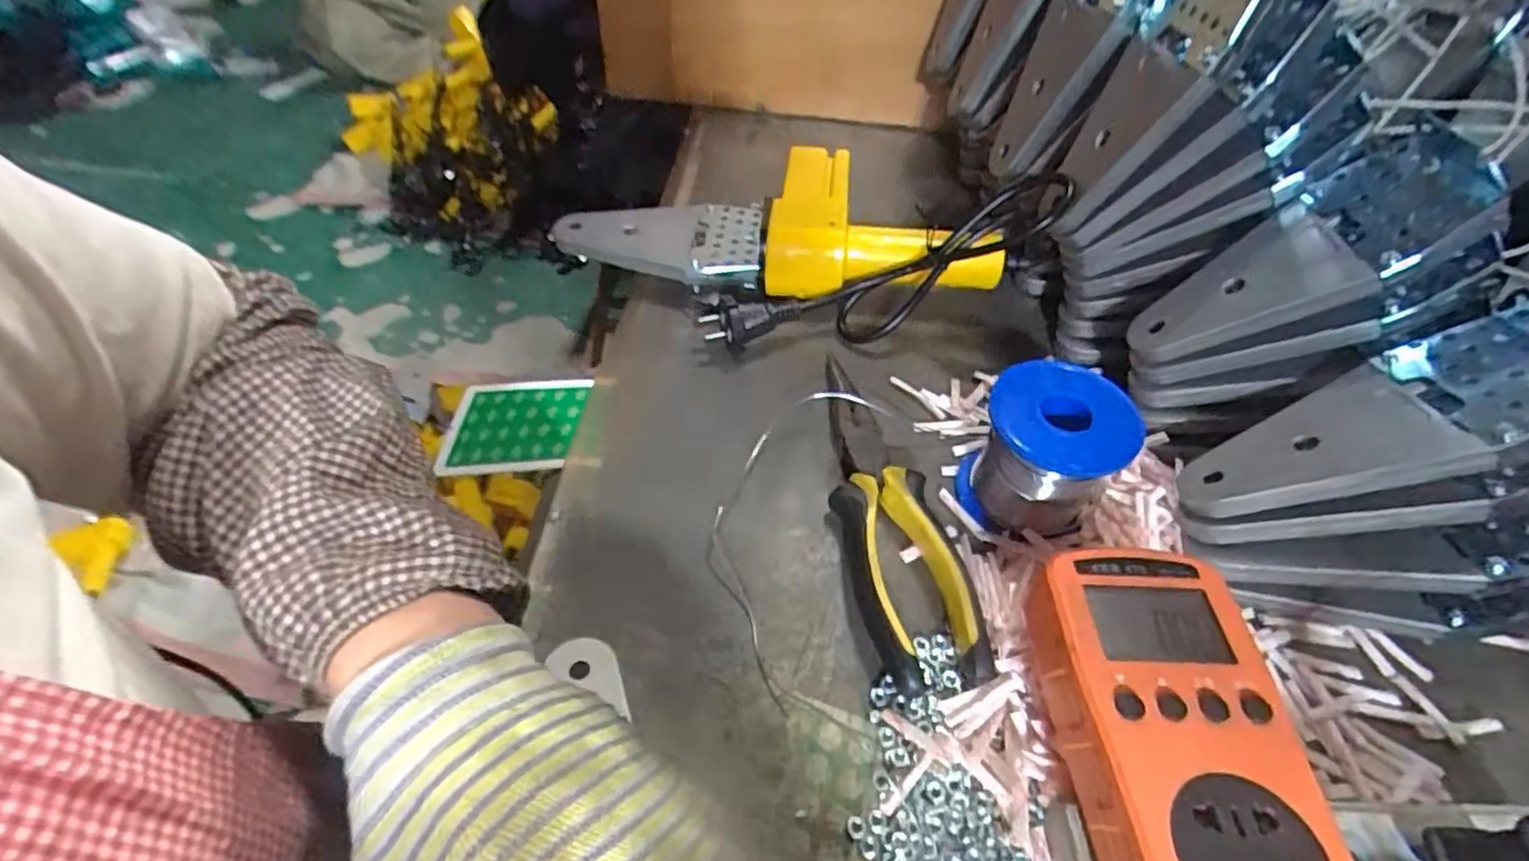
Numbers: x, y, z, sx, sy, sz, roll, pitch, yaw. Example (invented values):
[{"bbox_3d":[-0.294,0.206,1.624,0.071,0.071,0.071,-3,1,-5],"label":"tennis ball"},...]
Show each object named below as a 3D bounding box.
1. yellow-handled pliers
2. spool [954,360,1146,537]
[{"bbox_3d":[0.059,0.038,0.310,0.053,0.024,0.157,-5,49,-9],"label":"yellow-handled pliers"},{"bbox_3d":[0.125,0.012,0.307,0.059,0.063,0.052,27,52,19],"label":"spool"}]

